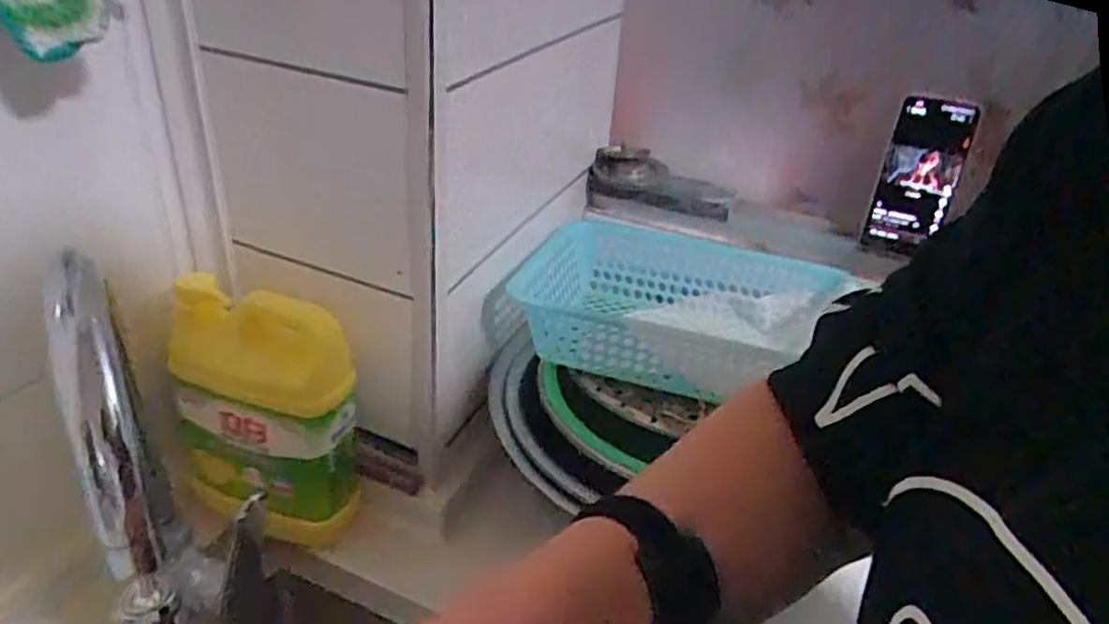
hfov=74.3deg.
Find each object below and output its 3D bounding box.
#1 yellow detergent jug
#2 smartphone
[{"bbox_3d":[-0.233,0.078,0.597,0.136,0.195,0.080,20,35,23],"label":"yellow detergent jug"},{"bbox_3d":[0.362,-0.134,0.729,0.069,0.154,0.015,15,25,16],"label":"smartphone"}]

